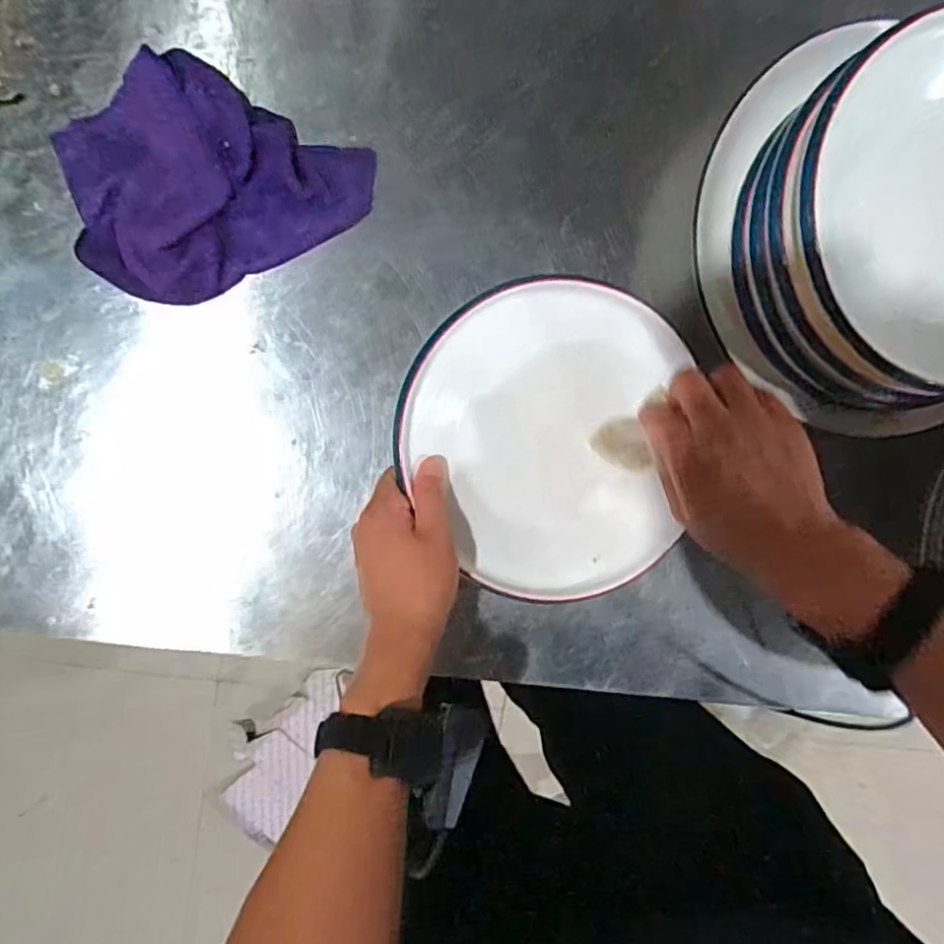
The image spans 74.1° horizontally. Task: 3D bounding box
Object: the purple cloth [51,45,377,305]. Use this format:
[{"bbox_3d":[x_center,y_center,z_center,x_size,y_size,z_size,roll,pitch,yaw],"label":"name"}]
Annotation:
[{"bbox_3d":[-0.183,-0.209,0.436,0.196,0.019,0.143,-30,99,-3],"label":"purple cloth"}]

